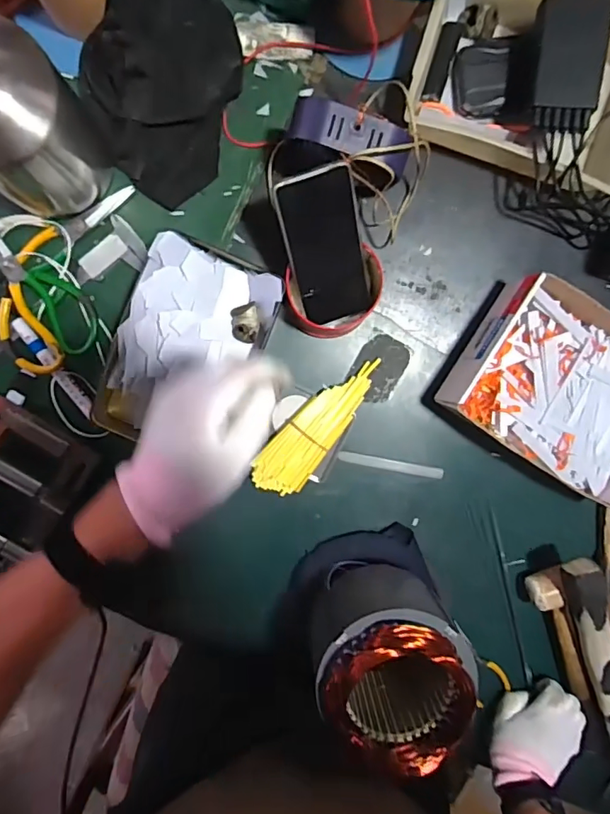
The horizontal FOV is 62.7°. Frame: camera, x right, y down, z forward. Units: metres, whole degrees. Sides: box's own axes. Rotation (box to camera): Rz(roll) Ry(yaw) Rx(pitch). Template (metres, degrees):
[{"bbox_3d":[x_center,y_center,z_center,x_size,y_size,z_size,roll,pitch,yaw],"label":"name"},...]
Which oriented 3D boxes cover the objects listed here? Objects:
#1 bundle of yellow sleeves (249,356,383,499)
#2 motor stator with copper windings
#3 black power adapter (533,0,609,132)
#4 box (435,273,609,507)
[{"bbox_3d":[0.015,0.021,0.588,0.061,0.030,0.187,38,94,-7],"label":"bundle of yellow sleeves"},{"bbox_3d":[0.100,0.270,0.540,0.137,0.159,0.170,-39,96,3],"label":"motor stator with copper windings"},{"bbox_3d":[0.264,-0.342,0.497,0.064,0.017,0.122,5,97,-4],"label":"black power adapter"},{"bbox_3d":[0.303,-0.015,0.571,0.257,0.074,0.187,33,95,-5],"label":"box"}]

